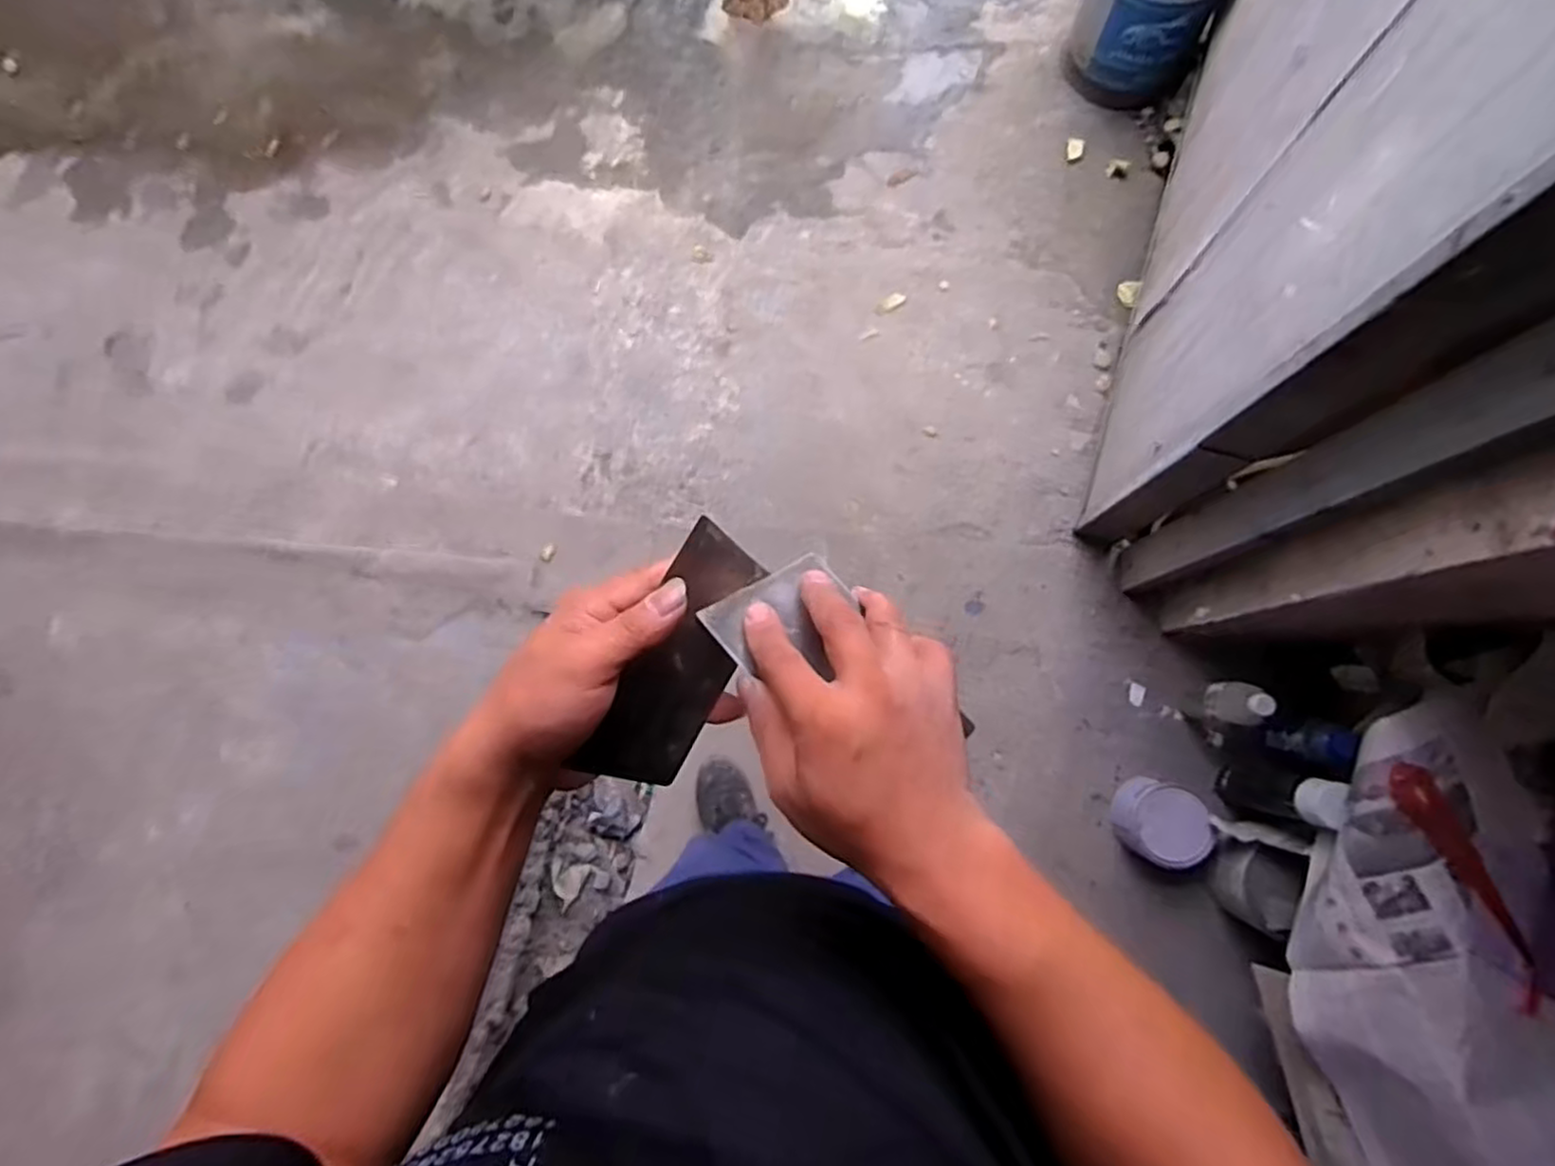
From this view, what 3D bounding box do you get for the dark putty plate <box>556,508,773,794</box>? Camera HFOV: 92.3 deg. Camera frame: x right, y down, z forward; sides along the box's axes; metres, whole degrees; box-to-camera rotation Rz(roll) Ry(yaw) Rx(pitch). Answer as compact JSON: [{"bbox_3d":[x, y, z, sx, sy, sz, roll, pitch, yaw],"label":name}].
[{"bbox_3d":[-0.049,0.041,0.388,0.008,0.063,0.140,33,98,48],"label":"dark putty plate"}]

